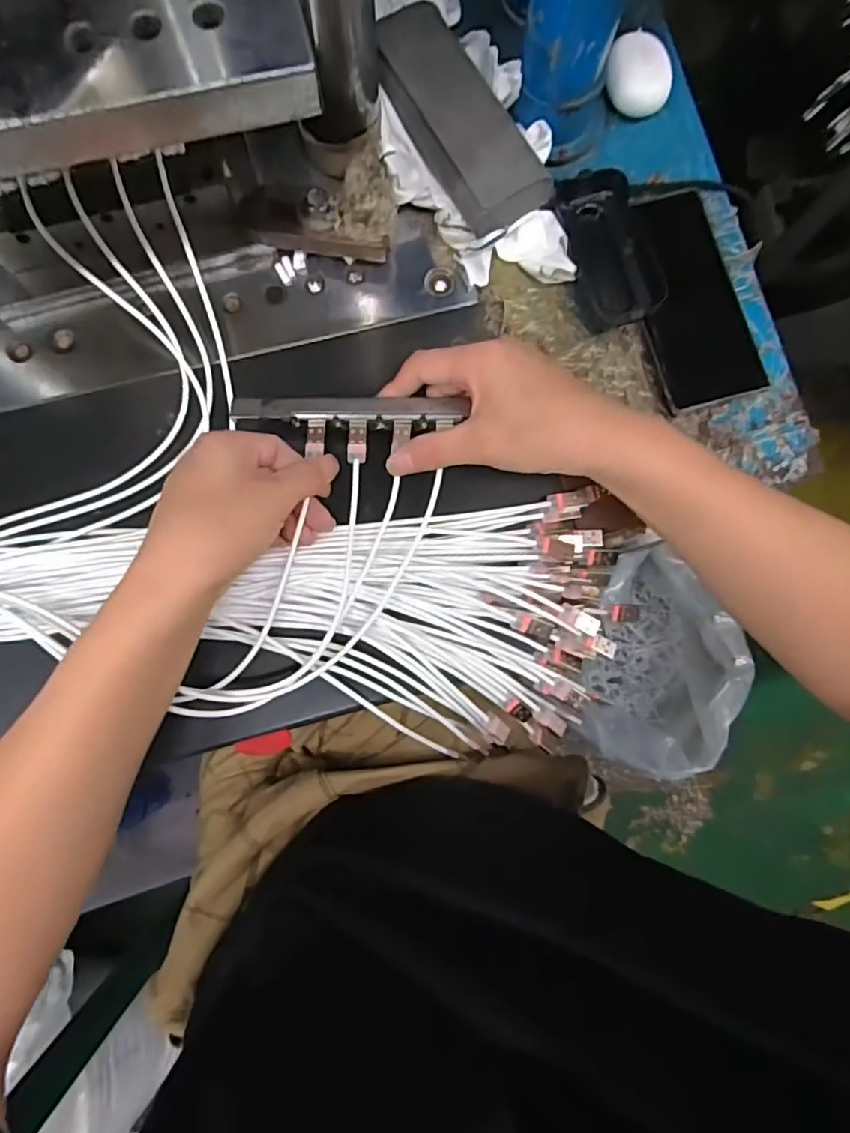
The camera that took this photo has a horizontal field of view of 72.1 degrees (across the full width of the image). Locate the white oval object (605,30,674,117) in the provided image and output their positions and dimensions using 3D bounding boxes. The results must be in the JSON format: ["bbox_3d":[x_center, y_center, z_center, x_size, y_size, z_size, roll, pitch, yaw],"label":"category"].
[{"bbox_3d":[0.157,-0.359,0.431,0.052,0.035,0.044,23,82,0],"label":"white oval object"}]

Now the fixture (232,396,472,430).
[{"bbox_3d":[-0.050,-0.103,0.386,0.149,0.014,0.019,2,83,3],"label":"fixture"}]

